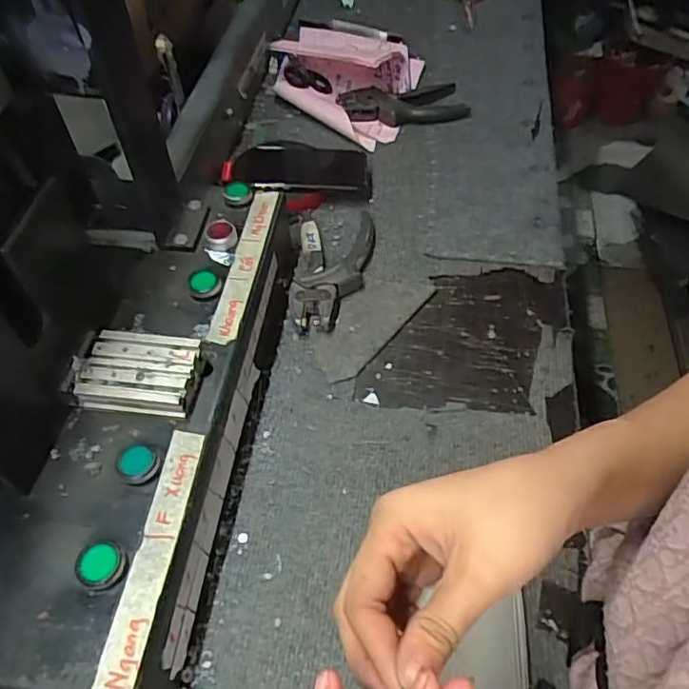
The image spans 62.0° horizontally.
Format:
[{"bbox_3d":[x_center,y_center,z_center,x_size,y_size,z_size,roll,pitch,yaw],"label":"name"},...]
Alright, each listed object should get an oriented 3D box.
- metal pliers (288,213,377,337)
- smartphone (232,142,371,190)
[{"bbox_3d":[-0.011,-0.083,0.604,0.077,0.033,0.159,2,54,3],"label":"metal pliers"},{"bbox_3d":[-0.049,-0.205,0.678,0.161,0.022,0.082,1,50,-7],"label":"smartphone"}]

